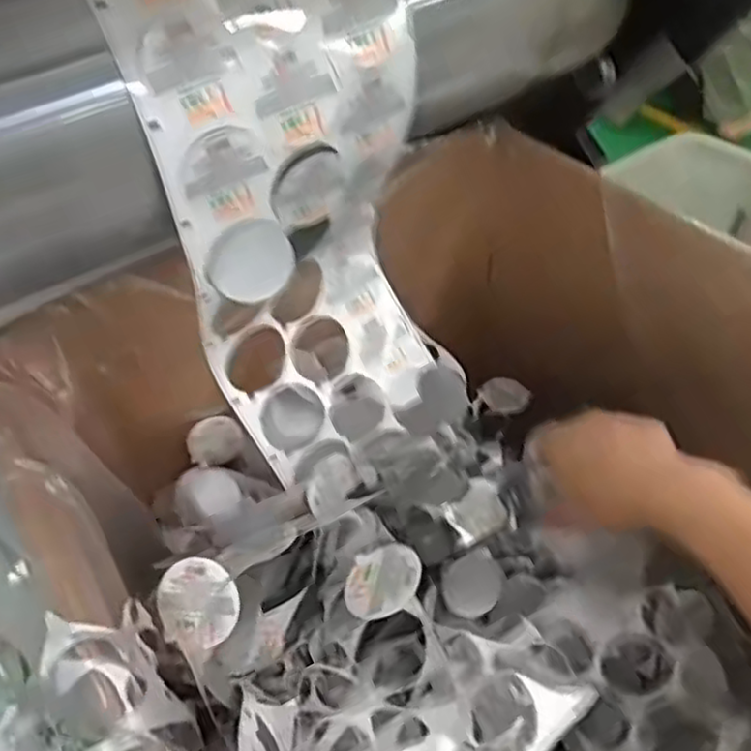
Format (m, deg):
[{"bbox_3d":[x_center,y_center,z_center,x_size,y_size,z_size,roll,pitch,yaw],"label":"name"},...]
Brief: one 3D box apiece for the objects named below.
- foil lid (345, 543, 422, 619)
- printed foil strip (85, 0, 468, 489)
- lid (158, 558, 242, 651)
[{"bbox_3d":[0.005,0.132,0.457,0.052,0.004,0.050,-20,37,16],"label":"foil lid"},{"bbox_3d":[-0.041,-0.082,0.486,0.177,0.390,0.079,-29,52,-20],"label":"printed foil strip"},{"bbox_3d":[-0.110,0.140,0.438,0.052,0.009,0.052,-2,81,15],"label":"lid"}]

